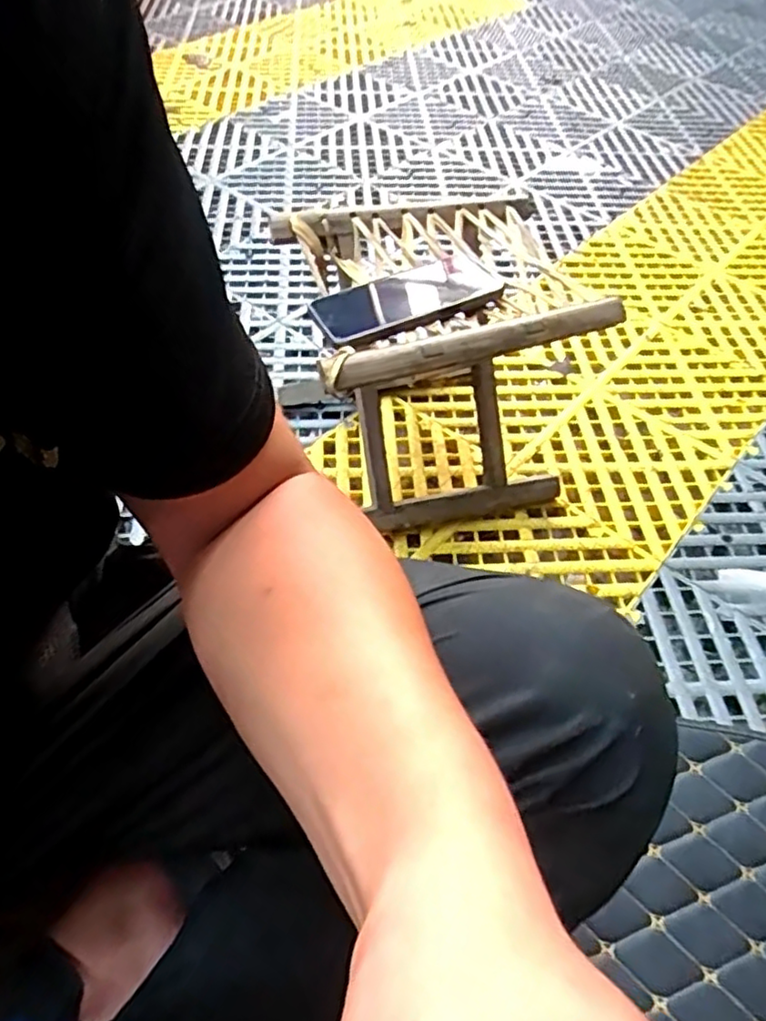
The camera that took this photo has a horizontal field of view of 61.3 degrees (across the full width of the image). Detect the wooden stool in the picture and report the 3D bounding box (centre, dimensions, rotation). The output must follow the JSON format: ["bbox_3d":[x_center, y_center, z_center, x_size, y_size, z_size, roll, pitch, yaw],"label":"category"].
[{"bbox_3d":[0.045,-0.144,0.695,0.266,0.261,0.240,-12,54,-12],"label":"wooden stool"}]

